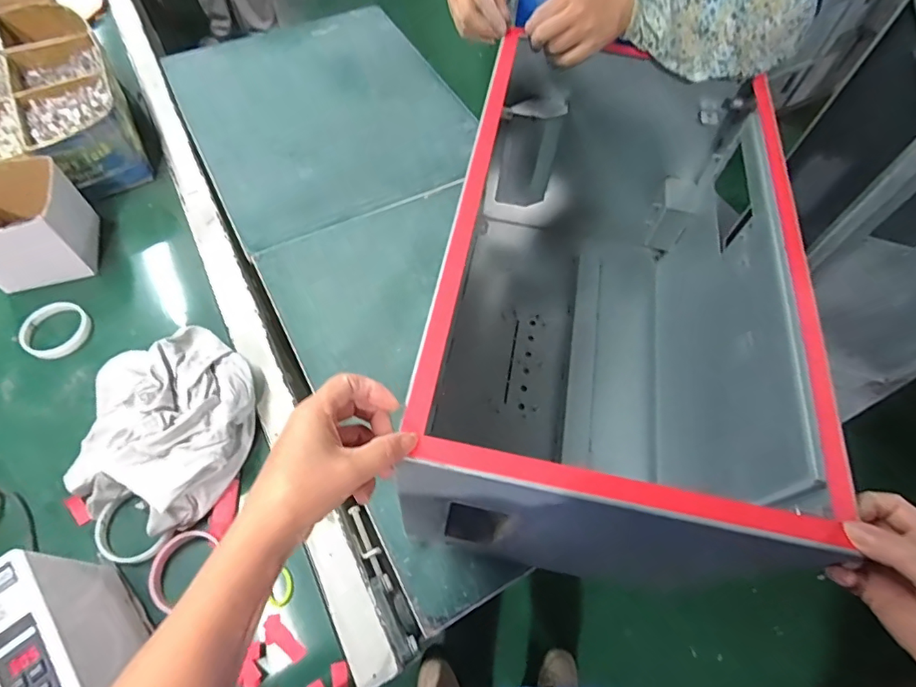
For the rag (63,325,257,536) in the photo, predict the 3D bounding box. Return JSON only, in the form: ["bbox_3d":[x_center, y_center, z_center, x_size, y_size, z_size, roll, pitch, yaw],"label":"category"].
[{"bbox_3d":[-0.356,0.092,0.613,0.198,0.080,0.243,-4,61,-4],"label":"rag"}]

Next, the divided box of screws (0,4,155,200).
[{"bbox_3d":[-0.718,-0.399,0.859,0.274,0.119,0.406,-26,65,-16],"label":"divided box of screws"}]

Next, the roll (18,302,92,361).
[{"bbox_3d":[-0.566,-0.021,0.707,0.081,0.014,0.089,1,61,-2],"label":"roll"}]

